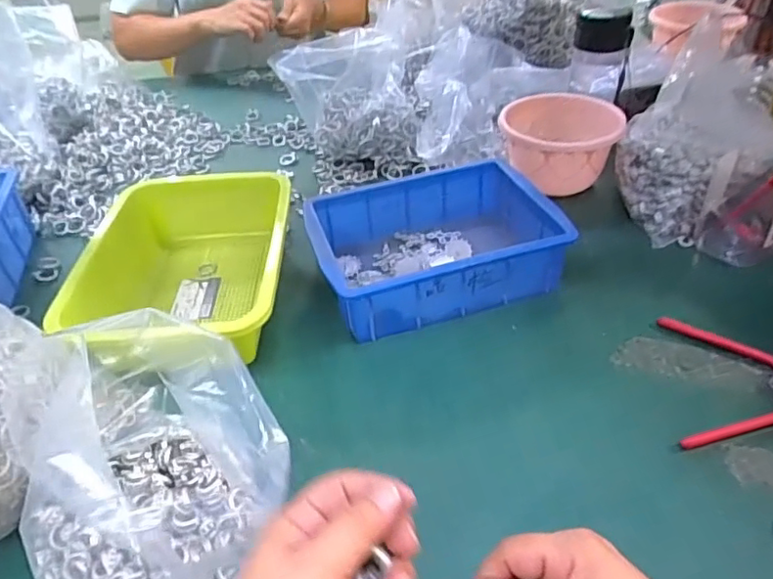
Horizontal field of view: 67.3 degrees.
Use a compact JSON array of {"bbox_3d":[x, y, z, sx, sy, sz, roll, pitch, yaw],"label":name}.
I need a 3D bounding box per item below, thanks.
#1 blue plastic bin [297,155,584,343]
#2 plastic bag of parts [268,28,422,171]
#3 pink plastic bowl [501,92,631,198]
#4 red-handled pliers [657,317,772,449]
[{"bbox_3d":[0.044,-0.050,0.616,0.233,0.083,0.173,-12,41,-11],"label":"blue plastic bin"},{"bbox_3d":[-0.055,-0.258,0.796,0.168,0.144,0.096,4,40,8],"label":"plastic bag of parts"},{"bbox_3d":[0.214,-0.186,0.727,0.137,0.075,0.134,5,41,9],"label":"pink plastic bowl"},{"bbox_3d":[0.311,0.079,0.491,0.127,0.022,0.131,6,41,11],"label":"red-handled pliers"}]

